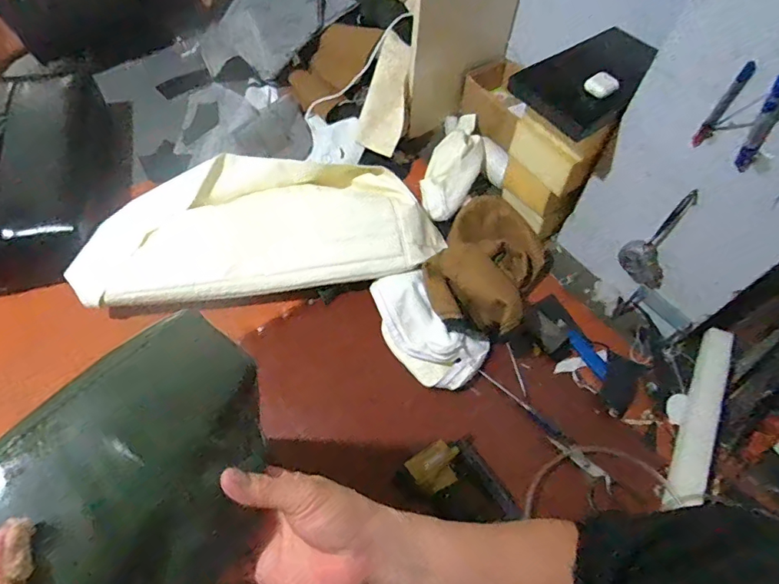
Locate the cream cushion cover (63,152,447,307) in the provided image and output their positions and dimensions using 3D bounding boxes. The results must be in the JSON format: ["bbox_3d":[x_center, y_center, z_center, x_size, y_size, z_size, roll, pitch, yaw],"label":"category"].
[{"bbox_3d":[-0.251,-0.153,0.973,0.675,0.081,0.299,-8,59,-10],"label":"cream cushion cover"}]

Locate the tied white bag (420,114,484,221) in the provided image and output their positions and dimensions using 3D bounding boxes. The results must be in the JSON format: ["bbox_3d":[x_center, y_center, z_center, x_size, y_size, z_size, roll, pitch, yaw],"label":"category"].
[{"bbox_3d":[0.154,-0.296,1.131,0.115,0.077,0.305,19,73,7],"label":"tied white bag"}]

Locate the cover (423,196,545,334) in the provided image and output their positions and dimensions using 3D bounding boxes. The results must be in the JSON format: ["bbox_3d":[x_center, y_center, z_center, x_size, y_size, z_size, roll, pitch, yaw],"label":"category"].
[{"bbox_3d":[0.198,-0.069,0.955,0.211,0.097,0.311,24,59,10],"label":"cover"}]

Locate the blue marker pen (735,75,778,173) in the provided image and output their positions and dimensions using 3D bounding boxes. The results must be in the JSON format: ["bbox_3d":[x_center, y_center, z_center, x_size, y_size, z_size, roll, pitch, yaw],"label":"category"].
[{"bbox_3d":[0.496,-0.221,0.640,0.018,0.179,0.019,-28,62,6],"label":"blue marker pen"}]

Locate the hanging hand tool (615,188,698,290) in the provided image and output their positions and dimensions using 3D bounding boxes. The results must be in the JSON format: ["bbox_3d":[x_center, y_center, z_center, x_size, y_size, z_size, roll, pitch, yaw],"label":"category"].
[{"bbox_3d":[0.479,-0.084,0.852,0.093,0.196,0.041,38,63,18],"label":"hanging hand tool"}]

